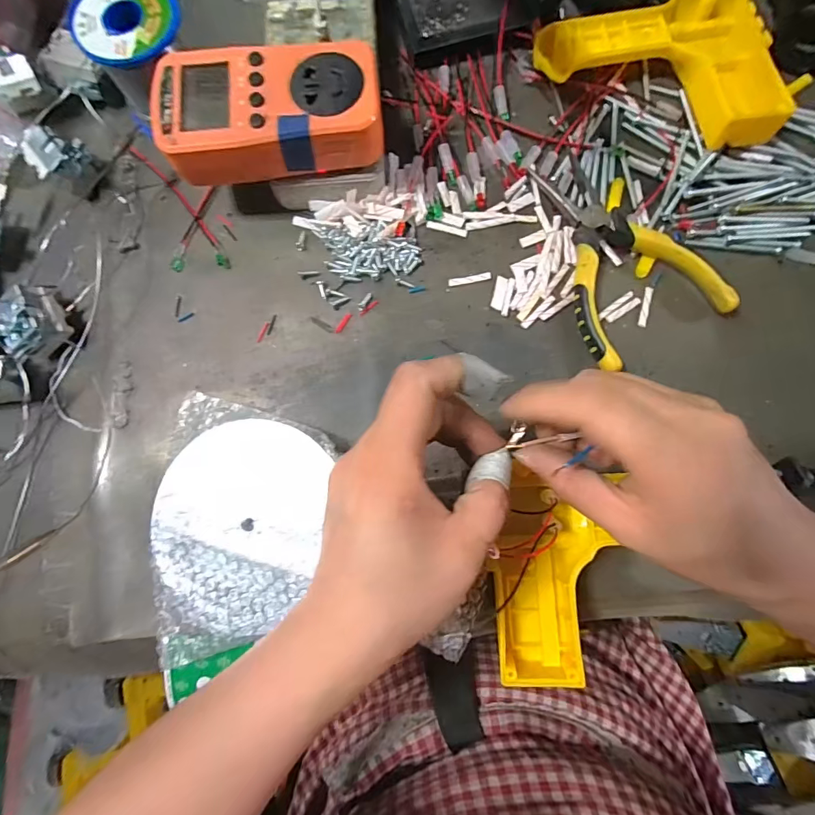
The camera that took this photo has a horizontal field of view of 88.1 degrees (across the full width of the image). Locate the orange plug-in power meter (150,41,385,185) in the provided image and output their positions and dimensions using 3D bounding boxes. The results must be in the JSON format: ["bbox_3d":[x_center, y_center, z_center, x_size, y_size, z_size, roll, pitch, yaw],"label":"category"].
[{"bbox_3d":[-0.079,-0.175,0.249,0.125,0.029,0.063,-3,80,1],"label":"orange plug-in power meter"}]

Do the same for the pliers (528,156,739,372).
[{"bbox_3d":[0.144,-0.104,0.275,0.090,0.020,0.143,-16,80,-1],"label":"pliers"}]

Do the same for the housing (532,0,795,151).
[{"bbox_3d":[0.181,-0.253,0.291,0.164,0.032,0.113,24,81,6],"label":"housing"}]

